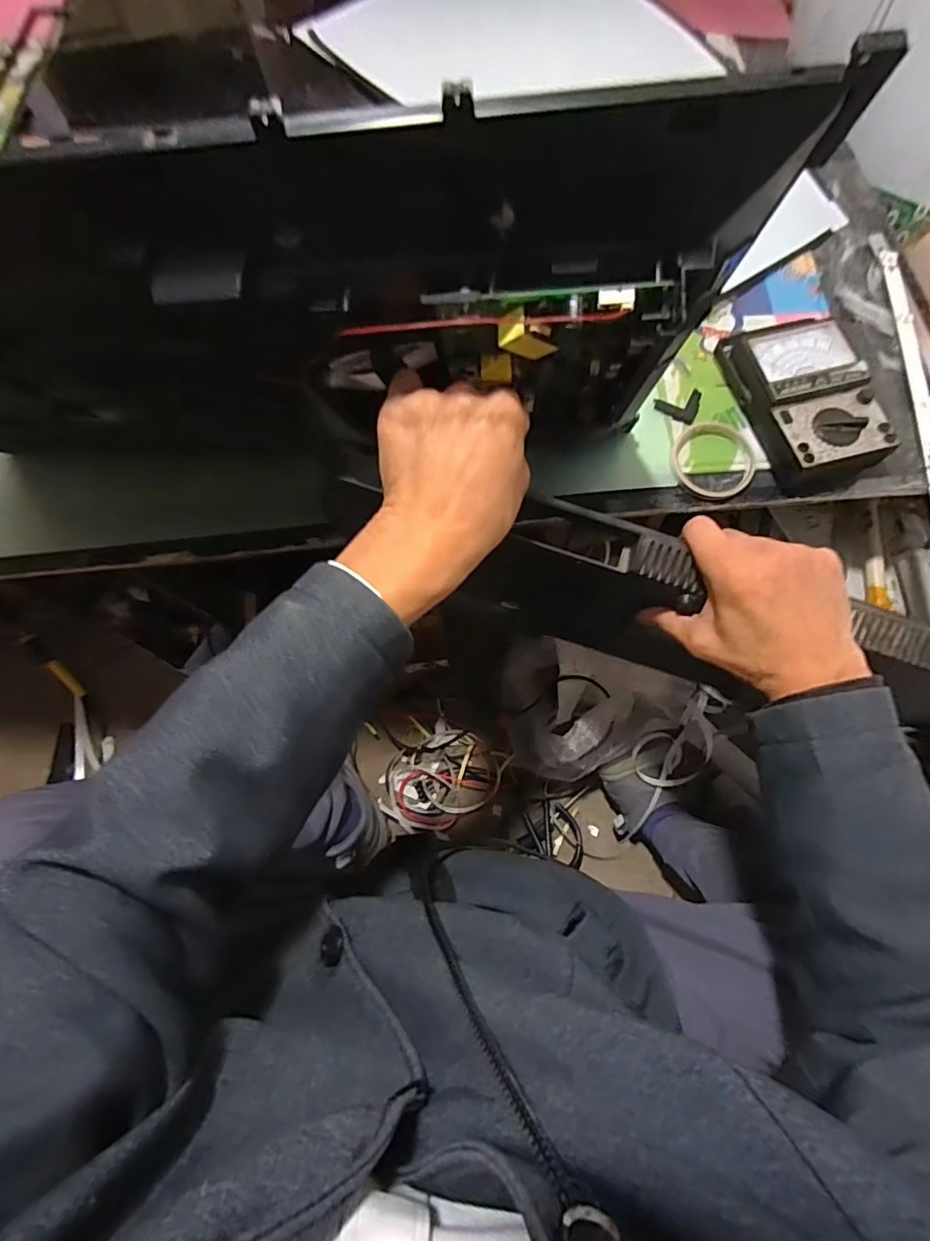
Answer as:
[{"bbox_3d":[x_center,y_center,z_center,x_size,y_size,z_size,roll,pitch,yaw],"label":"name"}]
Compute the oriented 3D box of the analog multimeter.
[{"bbox_3d":[0.361,-0.238,0.586,0.113,0.049,0.191,-16,71,-3],"label":"analog multimeter"}]

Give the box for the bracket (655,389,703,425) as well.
[{"bbox_3d":[0.241,-0.245,0.617,0.047,0.004,0.049,33,75,12],"label":"bracket"}]

